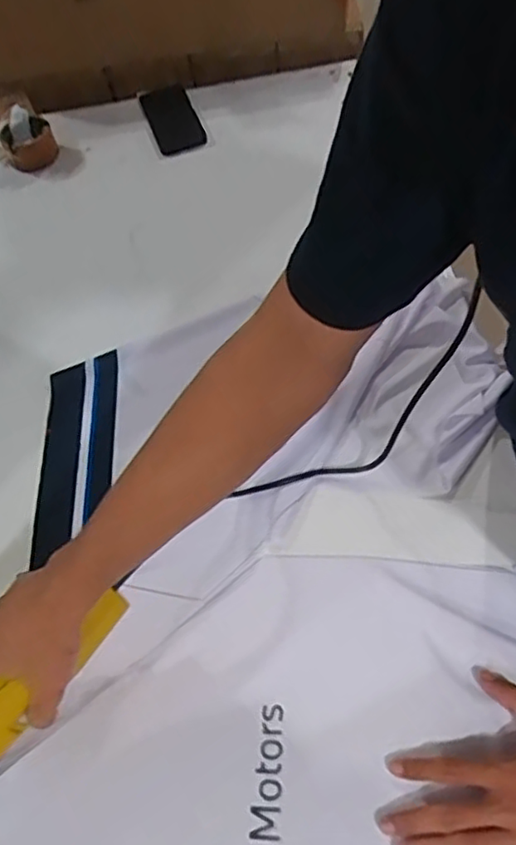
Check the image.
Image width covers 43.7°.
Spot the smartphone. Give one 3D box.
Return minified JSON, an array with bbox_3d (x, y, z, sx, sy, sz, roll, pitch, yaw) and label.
[{"bbox_3d":[-0.137,-0.492,1.051,0.079,0.013,0.136,-19,72,-14],"label":"smartphone"}]

